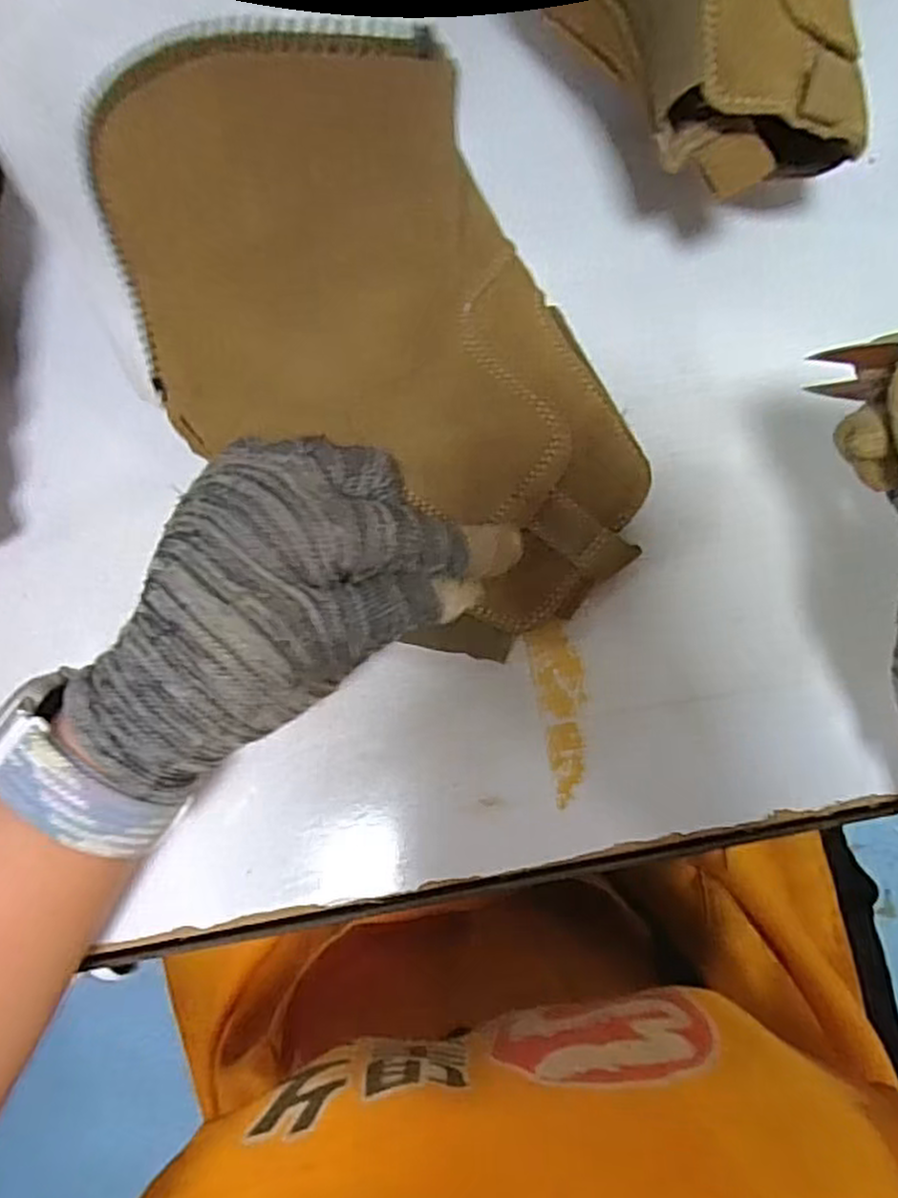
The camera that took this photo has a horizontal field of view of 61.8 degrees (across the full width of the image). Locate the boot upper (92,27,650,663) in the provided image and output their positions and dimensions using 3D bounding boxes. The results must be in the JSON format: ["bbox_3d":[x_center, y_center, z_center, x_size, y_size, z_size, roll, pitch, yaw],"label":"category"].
[{"bbox_3d":[-0.018,-0.082,0.249,0.127,0.117,0.195,-41,83,-6],"label":"boot upper"}]

